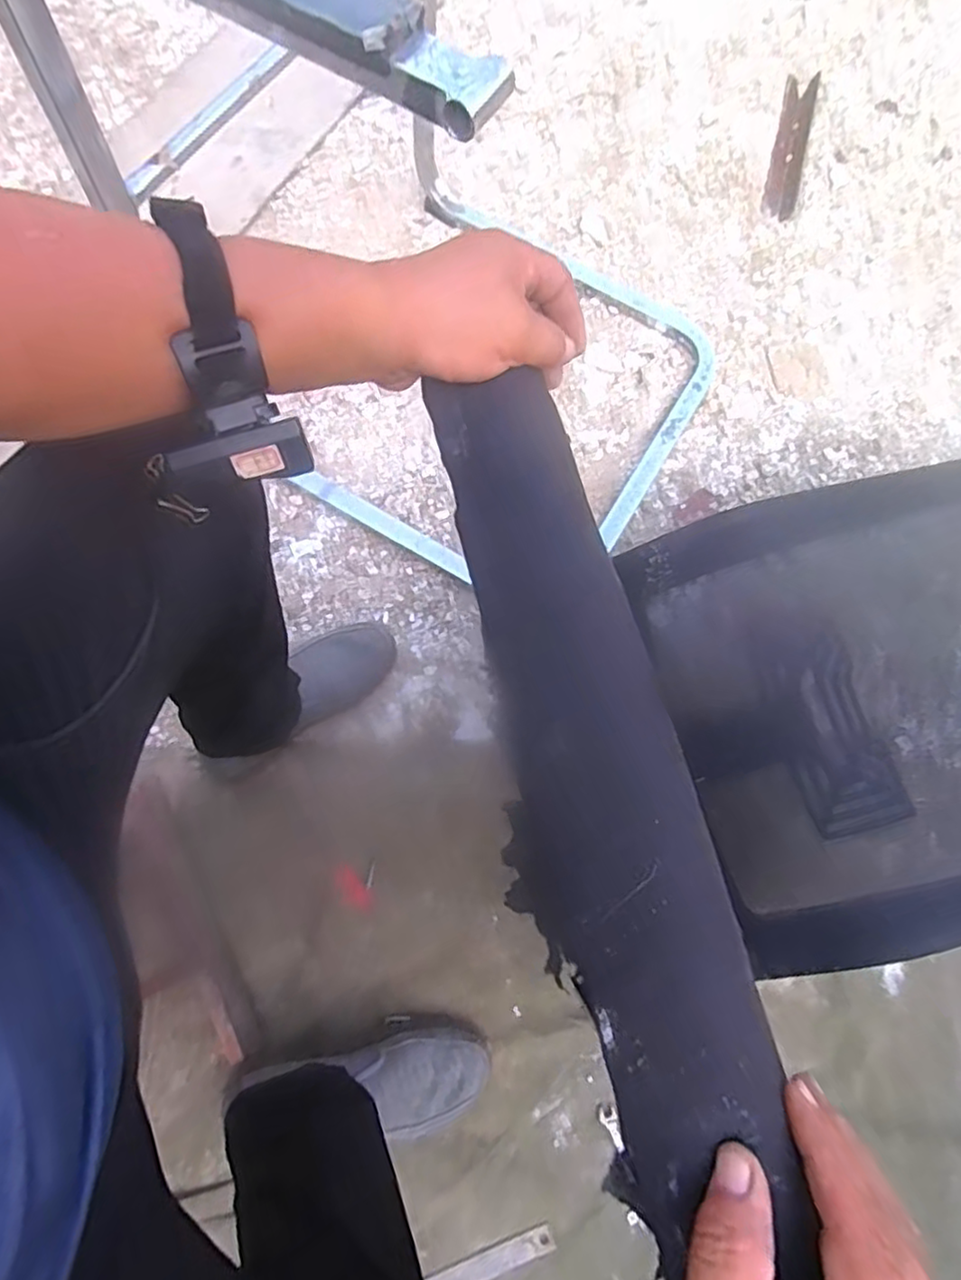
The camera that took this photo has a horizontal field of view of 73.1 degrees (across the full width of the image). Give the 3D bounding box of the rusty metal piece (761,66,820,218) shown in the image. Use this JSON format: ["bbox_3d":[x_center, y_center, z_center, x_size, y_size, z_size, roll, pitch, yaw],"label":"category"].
[{"bbox_3d":[0.530,-0.846,1.110,0.054,0.018,0.347,16,74,3],"label":"rusty metal piece"}]

